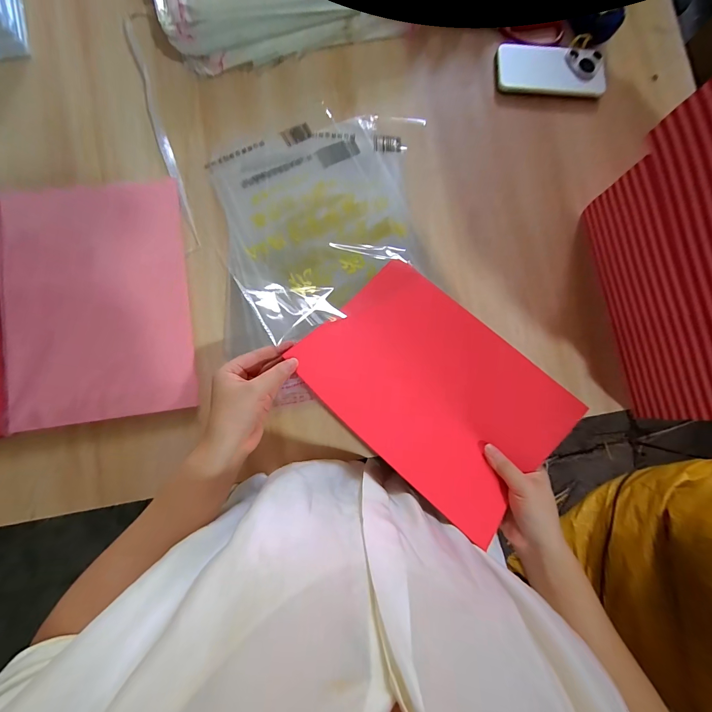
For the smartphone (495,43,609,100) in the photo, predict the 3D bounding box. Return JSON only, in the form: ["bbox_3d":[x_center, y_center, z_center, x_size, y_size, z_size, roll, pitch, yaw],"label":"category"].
[{"bbox_3d":[0.289,-0.423,0.491,0.161,0.013,0.072,2,84,-4],"label":"smartphone"}]

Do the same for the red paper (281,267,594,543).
[{"bbox_3d":[0.093,0.034,0.399,0.209,0.070,0.284,-44,89,-7],"label":"red paper"}]

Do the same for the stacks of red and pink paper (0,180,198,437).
[{"bbox_3d":[-0.423,-0.057,0.403,0.417,0.010,0.299,-9,83,-7],"label":"stacks of red and pink paper"}]

